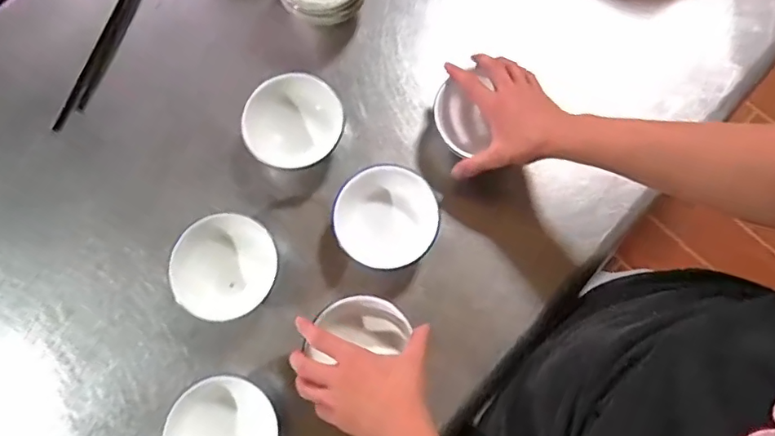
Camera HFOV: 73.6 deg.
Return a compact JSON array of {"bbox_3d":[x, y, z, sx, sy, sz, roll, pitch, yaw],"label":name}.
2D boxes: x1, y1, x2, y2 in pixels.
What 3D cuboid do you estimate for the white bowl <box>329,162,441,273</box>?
[{"bbox_3d":[-0.001,0.002,0.579,0.109,0.045,0.109,0,78,1],"label":"white bowl"}]

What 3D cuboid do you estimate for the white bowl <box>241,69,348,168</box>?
[{"bbox_3d":[-0.111,-0.109,0.602,0.100,0.055,0.109,0,78,1],"label":"white bowl"}]

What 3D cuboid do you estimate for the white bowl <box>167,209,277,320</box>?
[{"bbox_3d":[-0.175,0.055,0.571,0.106,0.048,0.110,0,78,1],"label":"white bowl"}]

